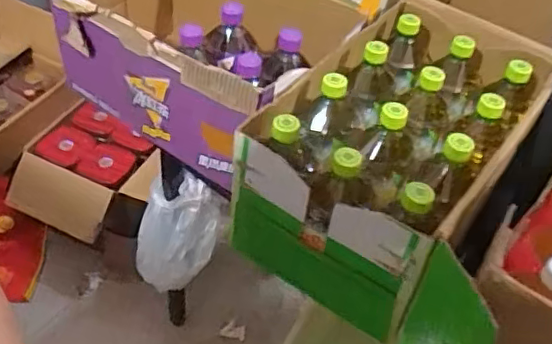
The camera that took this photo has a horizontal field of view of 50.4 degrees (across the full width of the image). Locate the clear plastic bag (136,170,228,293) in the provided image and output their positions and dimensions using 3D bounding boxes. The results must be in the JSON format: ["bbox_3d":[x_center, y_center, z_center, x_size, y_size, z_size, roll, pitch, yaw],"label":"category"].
[{"bbox_3d":[-0.199,0.127,1.198,0.175,0.244,0.096,1,45,-5],"label":"clear plastic bag"}]

